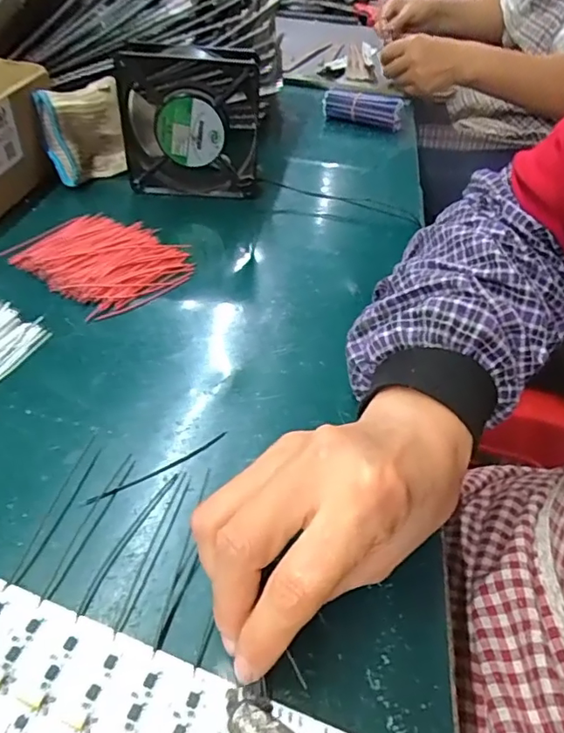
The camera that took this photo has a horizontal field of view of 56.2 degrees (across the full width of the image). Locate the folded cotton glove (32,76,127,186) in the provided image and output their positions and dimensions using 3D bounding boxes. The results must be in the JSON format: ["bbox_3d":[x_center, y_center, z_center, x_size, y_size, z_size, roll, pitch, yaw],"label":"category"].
[{"bbox_3d":[-0.185,-0.217,0.492,0.070,0.081,0.022,-10,44,-16],"label":"folded cotton glove"}]

